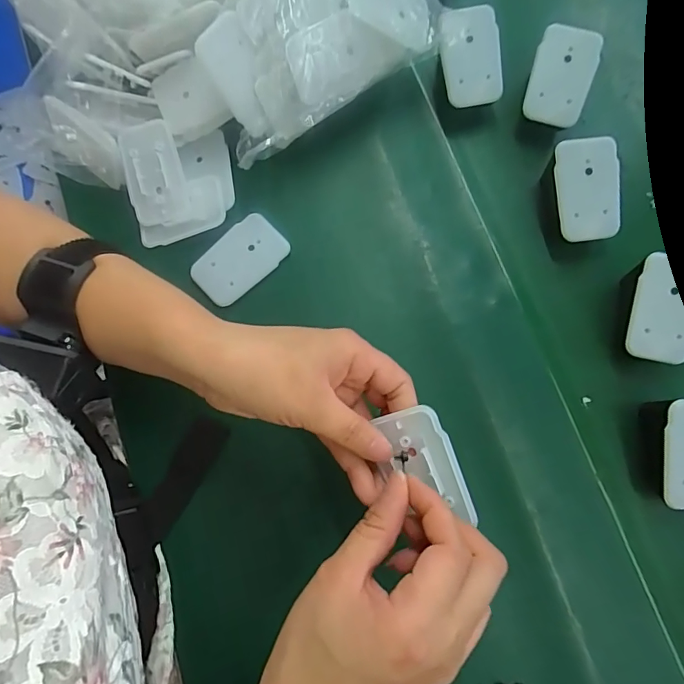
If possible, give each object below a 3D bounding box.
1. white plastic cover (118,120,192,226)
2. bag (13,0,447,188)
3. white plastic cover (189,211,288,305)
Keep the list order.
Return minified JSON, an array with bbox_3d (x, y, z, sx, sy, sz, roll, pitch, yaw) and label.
[{"bbox_3d":[-0.138,-0.121,0.335,0.042,0.008,0.069,-12,104,1],"label":"white plastic cover"},{"bbox_3d":[-0.115,-0.257,0.324,0.277,0.124,0.269,-33,79,-5],"label":"bag"},{"bbox_3d":[-0.075,-0.061,0.337,0.068,0.005,0.043,-43,81,-8],"label":"white plastic cover"}]

